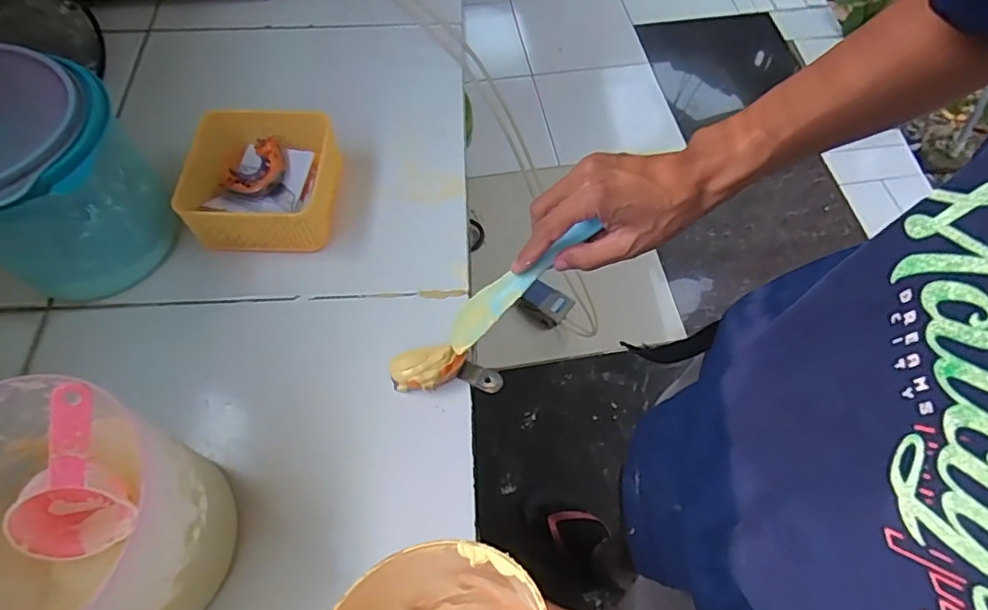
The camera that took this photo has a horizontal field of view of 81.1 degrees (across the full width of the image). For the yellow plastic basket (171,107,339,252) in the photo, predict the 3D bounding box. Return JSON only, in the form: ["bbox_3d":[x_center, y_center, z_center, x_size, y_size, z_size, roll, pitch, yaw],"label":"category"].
[{"bbox_3d":[-0.232,-0.121,0.584,0.146,0.075,0.131,2,61,2],"label":"yellow plastic basket"}]

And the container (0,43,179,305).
[{"bbox_3d":[-0.396,-0.098,0.507,0.174,0.177,0.159,-32,66,-16],"label":"container"}]

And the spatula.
[{"bbox_3d":[-0.009,0.006,0.464,0.211,0.040,0.039,-42,62,22],"label":"spatula"}]

